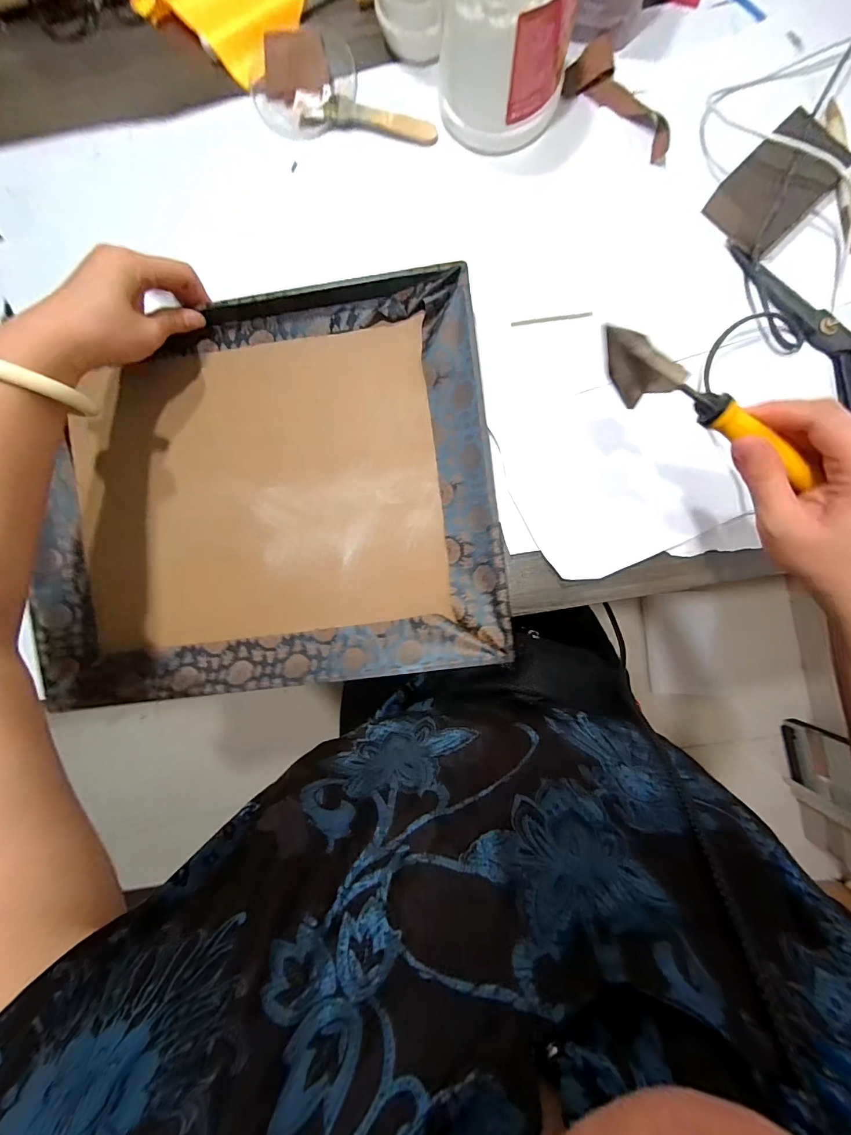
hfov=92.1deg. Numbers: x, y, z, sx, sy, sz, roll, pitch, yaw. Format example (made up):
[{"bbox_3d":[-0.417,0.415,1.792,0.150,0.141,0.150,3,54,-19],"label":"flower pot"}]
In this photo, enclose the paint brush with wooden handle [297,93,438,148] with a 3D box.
[{"bbox_3d":[-0.054,-0.432,0.397,0.132,0.008,0.022,10,108,-1],"label":"paint brush with wooden handle"}]

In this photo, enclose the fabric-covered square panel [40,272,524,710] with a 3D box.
[{"bbox_3d":[-0.155,-0.063,0.381,0.425,0.041,0.343,-6,88,3],"label":"fabric-covered square panel"}]

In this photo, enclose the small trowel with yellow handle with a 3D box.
[{"bbox_3d":[0.175,-0.099,0.256,0.152,0.031,0.028,32,91,0],"label":"small trowel with yellow handle"}]

